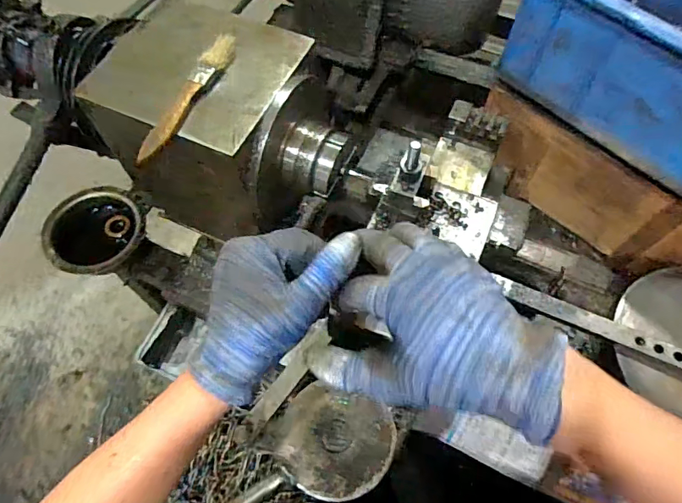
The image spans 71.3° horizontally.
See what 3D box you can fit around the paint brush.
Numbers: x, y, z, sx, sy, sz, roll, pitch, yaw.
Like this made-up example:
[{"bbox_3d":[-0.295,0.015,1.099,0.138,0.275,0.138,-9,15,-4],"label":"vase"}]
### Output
[{"bbox_3d":[-0.134,-0.138,0.420,0.023,0.019,0.147,23,65,12],"label":"paint brush"}]

